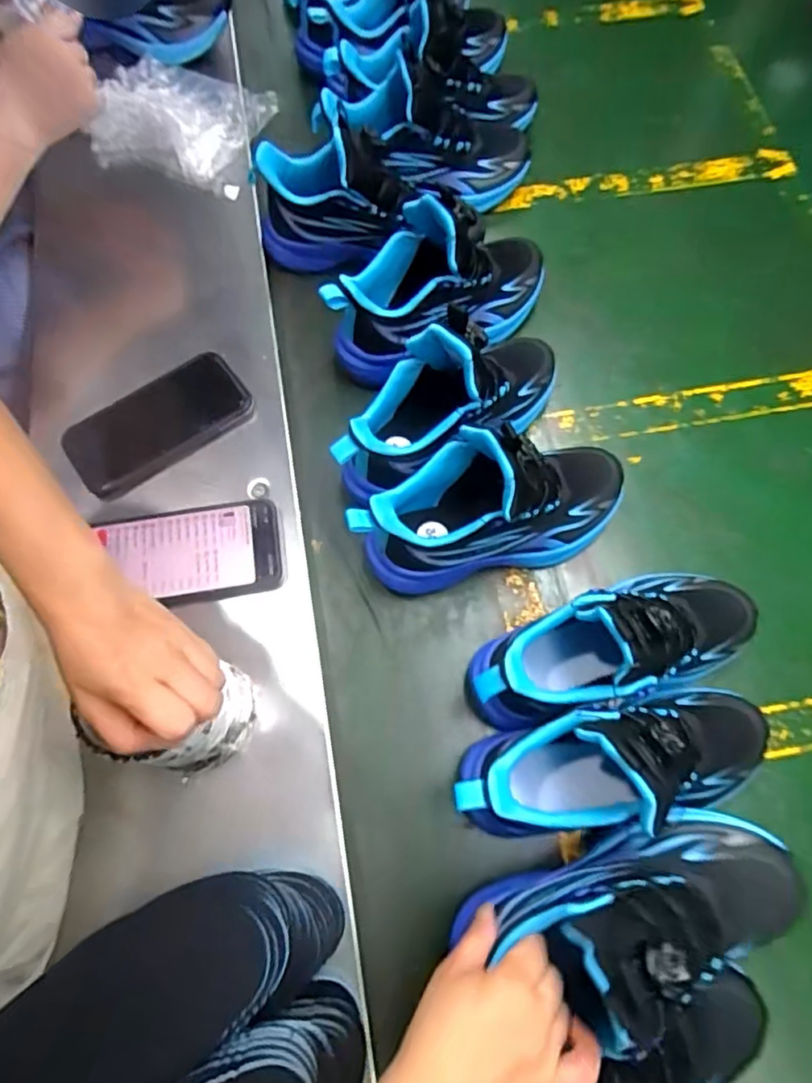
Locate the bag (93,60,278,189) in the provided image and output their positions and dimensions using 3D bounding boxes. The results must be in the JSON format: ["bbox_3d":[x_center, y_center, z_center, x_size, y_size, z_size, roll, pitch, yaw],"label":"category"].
[{"bbox_3d":[-0.261,-0.472,0.710,0.180,0.033,0.133,24,71,9],"label":"bag"}]

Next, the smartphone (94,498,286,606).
[{"bbox_3d":[-0.179,0.010,0.524,0.152,0.012,0.081,-7,69,-2],"label":"smartphone"}]

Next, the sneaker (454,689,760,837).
[{"bbox_3d":[0.151,0.152,0.434,0.236,0.142,0.080,-11,69,-4],"label":"sneaker"}]

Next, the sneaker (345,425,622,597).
[{"bbox_3d":[0.072,-0.031,0.497,0.230,0.140,0.084,-13,70,-4],"label":"sneaker"}]

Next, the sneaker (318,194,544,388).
[{"bbox_3d":[0.032,-0.238,0.573,0.220,0.141,0.088,-29,72,-10],"label":"sneaker"}]

